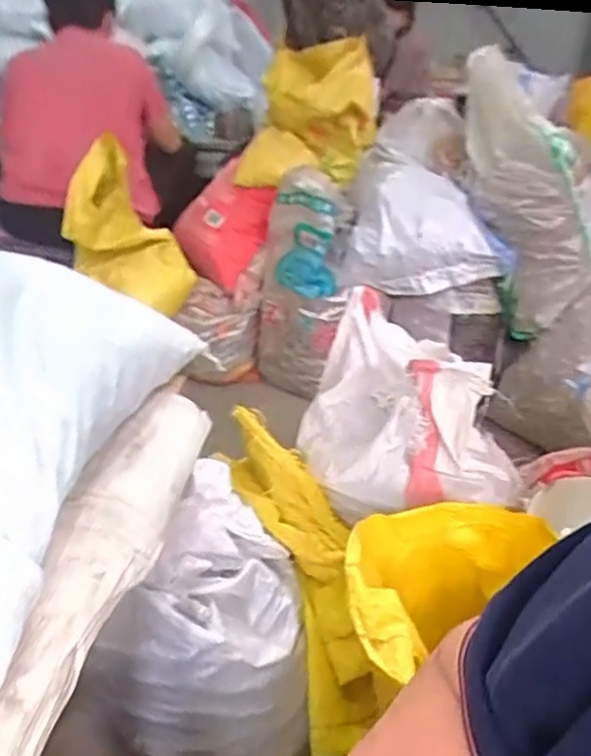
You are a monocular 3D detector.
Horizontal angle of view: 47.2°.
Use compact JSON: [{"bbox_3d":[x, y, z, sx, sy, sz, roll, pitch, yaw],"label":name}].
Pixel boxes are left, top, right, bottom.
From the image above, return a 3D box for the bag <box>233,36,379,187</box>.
[{"bbox_3d":[0.025,-0.628,1.653,0.329,0.336,0.291,3,28,-2],"label":"bag"}]

